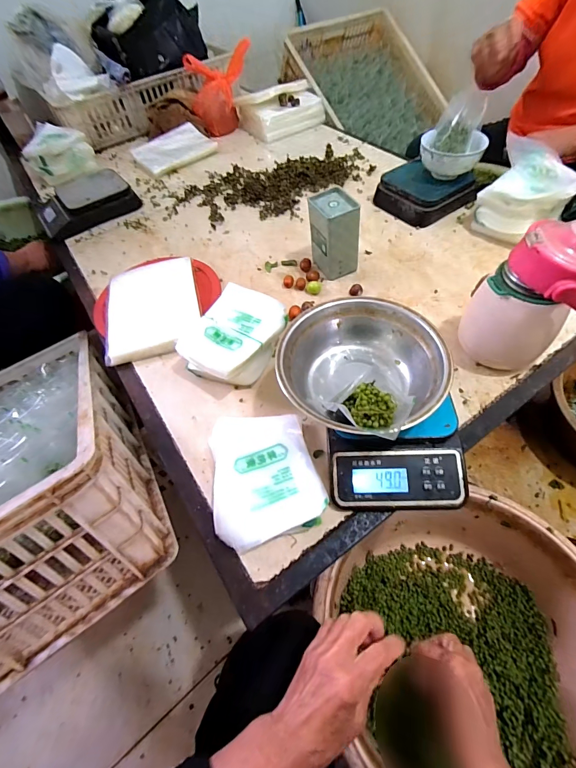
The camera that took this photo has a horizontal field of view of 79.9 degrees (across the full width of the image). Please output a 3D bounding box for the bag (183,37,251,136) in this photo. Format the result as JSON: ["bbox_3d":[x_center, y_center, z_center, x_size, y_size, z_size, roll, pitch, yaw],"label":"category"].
[{"bbox_3d":[-0.190,-0.858,1.008,0.185,0.170,0.163,-12,55,-3],"label":"bag"}]

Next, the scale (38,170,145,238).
[{"bbox_3d":[-0.476,-0.432,0.810,0.221,0.065,0.145,-34,59,-17],"label":"scale"}]

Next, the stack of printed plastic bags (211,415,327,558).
[{"bbox_3d":[-0.028,0.110,0.416,0.126,0.035,0.154,-13,56,-4],"label":"stack of printed plastic bags"}]

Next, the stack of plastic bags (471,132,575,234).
[{"bbox_3d":[0.427,-0.333,0.621,0.145,0.116,0.137,26,62,21],"label":"stack of plastic bags"}]

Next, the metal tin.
[{"bbox_3d":[0.078,-0.260,0.603,0.069,0.118,0.083,-21,56,-9],"label":"metal tin"}]

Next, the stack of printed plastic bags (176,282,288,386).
[{"bbox_3d":[-0.075,-0.072,0.525,0.133,0.059,0.171,21,60,18],"label":"stack of printed plastic bags"}]

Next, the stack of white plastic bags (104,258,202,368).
[{"bbox_3d":[-0.236,-0.136,0.604,0.157,0.035,0.215,-15,56,-5],"label":"stack of white plastic bags"}]

